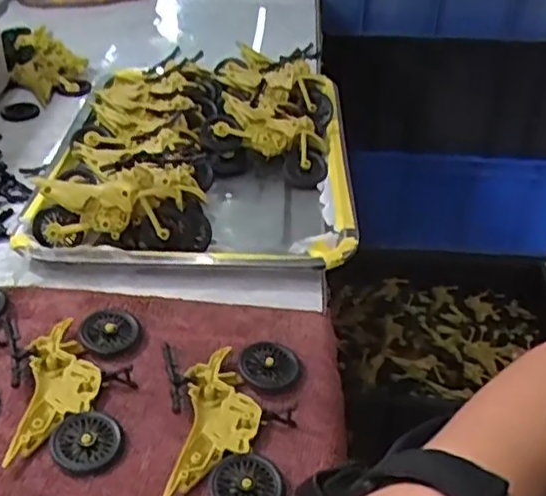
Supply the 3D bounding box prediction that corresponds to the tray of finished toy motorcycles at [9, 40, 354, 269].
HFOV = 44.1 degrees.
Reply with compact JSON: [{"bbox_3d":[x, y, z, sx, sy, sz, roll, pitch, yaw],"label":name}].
[{"bbox_3d":[-0.062,-0.104,0.615,0.254,0.059,0.342,0,37,1],"label":"tray of finished toy motorcycles"}]

